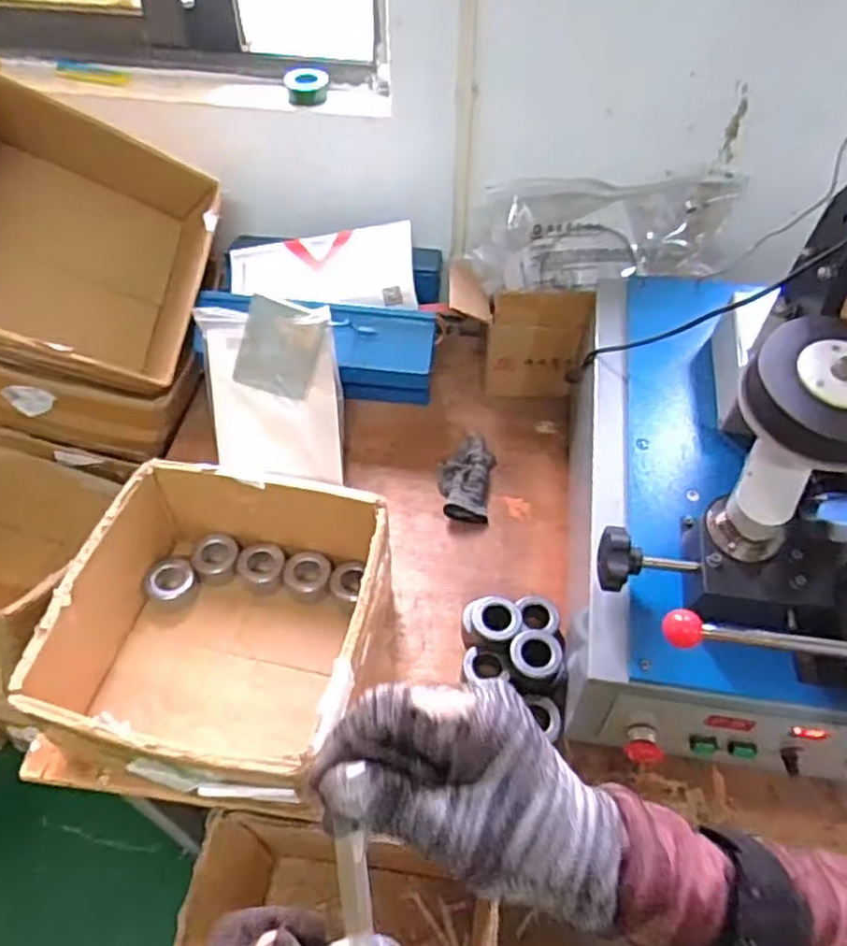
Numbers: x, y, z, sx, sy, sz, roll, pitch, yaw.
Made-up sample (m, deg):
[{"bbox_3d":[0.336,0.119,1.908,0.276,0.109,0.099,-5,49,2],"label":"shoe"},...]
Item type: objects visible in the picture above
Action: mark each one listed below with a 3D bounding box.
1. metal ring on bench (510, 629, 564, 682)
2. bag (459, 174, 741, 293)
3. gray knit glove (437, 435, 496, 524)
[{"bbox_3d":[0.136,0.219,0.855,0.064,0.030,0.060,0,51,0],"label":"metal ring on bench"},{"bbox_3d":[0.257,-0.365,1.053,0.367,0.132,0.138,-7,52,-6],"label":"bag"},{"bbox_3d":[0.065,0.007,1.074,0.085,0.043,0.139,5,51,3],"label":"gray knit glove"}]

